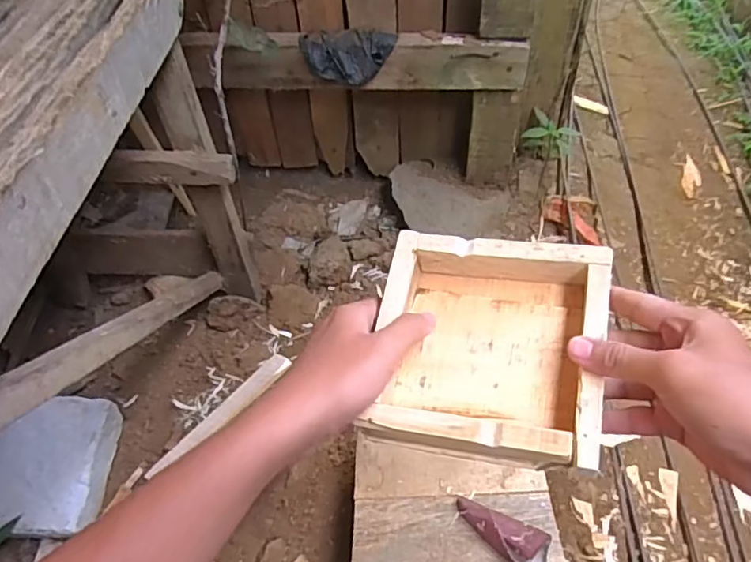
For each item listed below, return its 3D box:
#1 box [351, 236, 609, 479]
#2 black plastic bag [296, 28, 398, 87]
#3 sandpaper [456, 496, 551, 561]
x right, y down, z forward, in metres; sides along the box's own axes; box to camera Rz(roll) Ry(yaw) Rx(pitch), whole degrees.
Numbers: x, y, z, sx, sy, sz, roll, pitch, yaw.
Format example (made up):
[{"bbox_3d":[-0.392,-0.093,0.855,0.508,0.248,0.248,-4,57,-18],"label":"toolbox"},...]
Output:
[{"bbox_3d":[0.075,0.045,0.401,0.153,0.050,0.154,7,62,16],"label":"box"},{"bbox_3d":[-0.051,-0.417,1.068,0.174,0.072,0.064,7,52,8],"label":"black plastic bag"},{"bbox_3d":[0.147,0.285,0.656,0.118,0.023,0.045,30,58,24],"label":"sandpaper"}]

